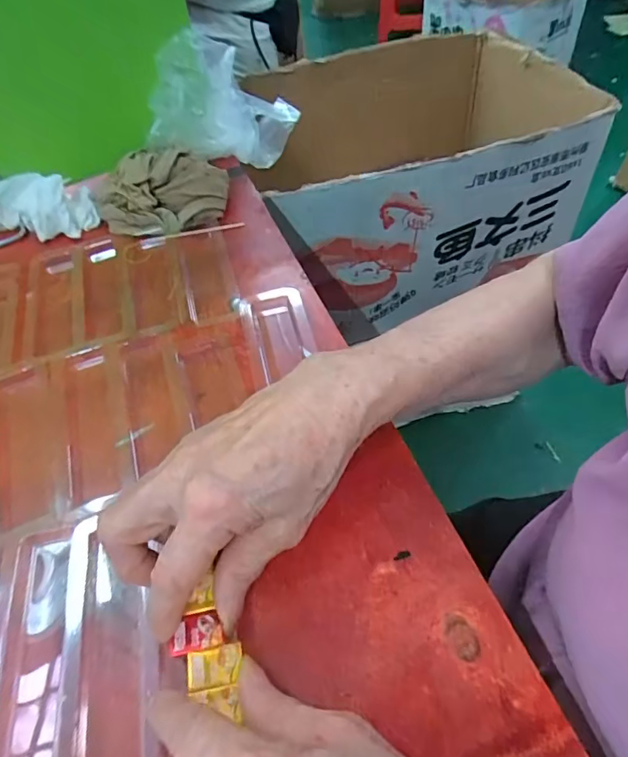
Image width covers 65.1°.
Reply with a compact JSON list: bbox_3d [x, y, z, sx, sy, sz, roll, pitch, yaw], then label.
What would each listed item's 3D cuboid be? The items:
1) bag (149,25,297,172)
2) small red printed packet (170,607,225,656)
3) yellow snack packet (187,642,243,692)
[{"bbox_3d":[-0.091,-0.270,0.497,0.149,0.136,0.039,-22,54,-13],"label":"bag"},{"bbox_3d":[-0.056,0.119,0.233,0.024,0.004,0.017,-10,52,-4],"label":"small red printed packet"},{"bbox_3d":[-0.045,0.130,0.223,0.025,0.004,0.017,-8,52,-2],"label":"yellow snack packet"}]

